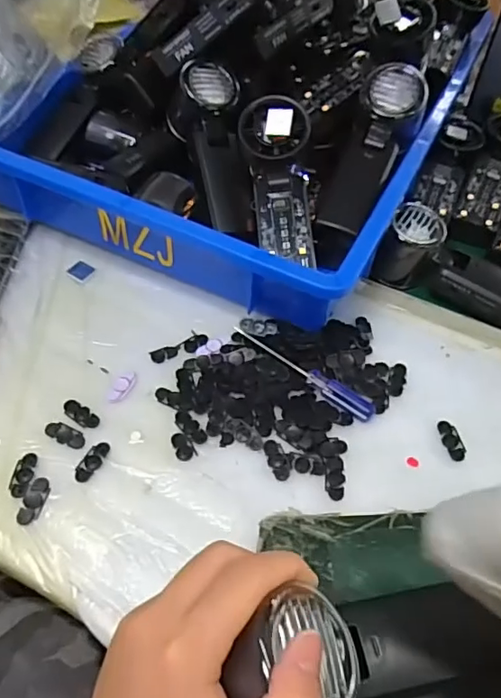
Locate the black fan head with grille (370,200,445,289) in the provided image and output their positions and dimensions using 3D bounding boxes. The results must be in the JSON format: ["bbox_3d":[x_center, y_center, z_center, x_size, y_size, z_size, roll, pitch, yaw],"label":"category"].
[{"bbox_3d":[0.140,-0.088,0.466,0.047,0.057,0.058,21,52,14],"label":"black fan head with grille"}]

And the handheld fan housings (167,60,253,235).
[{"bbox_3d":[-0.031,-0.175,0.484,0.060,0.047,0.161,-12,83,-13],"label":"handheld fan housings"}]

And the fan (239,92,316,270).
[{"bbox_3d":[0.025,-0.134,0.430,0.053,0.025,0.138,-7,86,-10],"label":"fan"}]

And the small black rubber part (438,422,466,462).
[{"bbox_3d":[0.138,0.062,0.364,0.013,0.004,0.029,-8,50,-9],"label":"small black rubber part"}]

